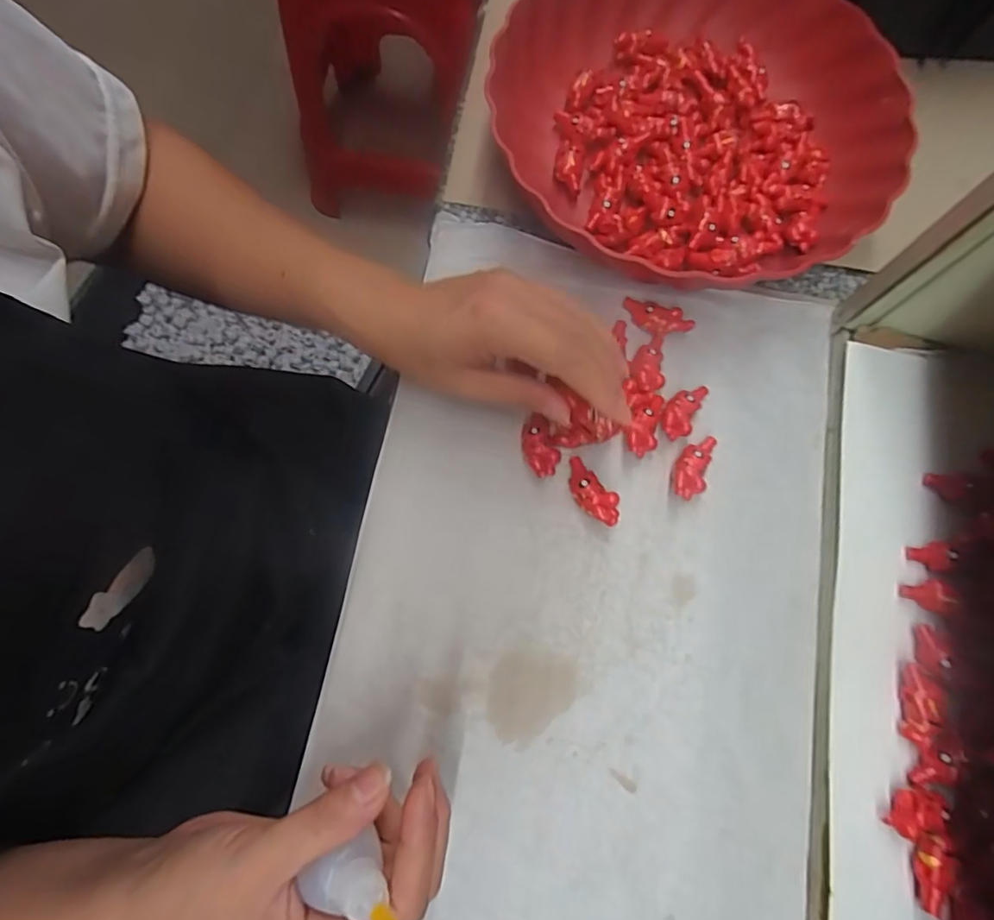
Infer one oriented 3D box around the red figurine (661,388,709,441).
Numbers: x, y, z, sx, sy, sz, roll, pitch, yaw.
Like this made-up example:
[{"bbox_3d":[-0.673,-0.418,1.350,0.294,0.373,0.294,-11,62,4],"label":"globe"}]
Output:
[{"bbox_3d":[0.107,-0.029,0.318,0.019,0.011,0.042,38,67,11],"label":"red figurine"}]

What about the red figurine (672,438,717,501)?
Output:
[{"bbox_3d":[0.109,0.003,0.311,0.019,0.013,0.038,18,74,3],"label":"red figurine"}]

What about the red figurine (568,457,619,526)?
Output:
[{"bbox_3d":[0.051,0.018,0.305,0.018,0.015,0.040,-41,79,-12],"label":"red figurine"}]

